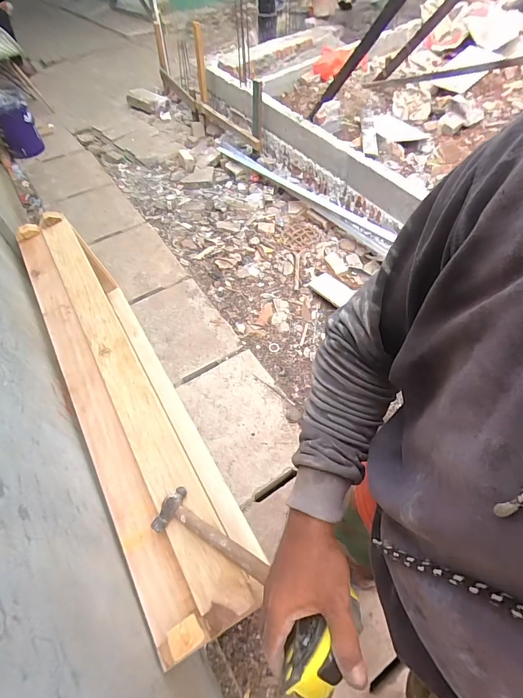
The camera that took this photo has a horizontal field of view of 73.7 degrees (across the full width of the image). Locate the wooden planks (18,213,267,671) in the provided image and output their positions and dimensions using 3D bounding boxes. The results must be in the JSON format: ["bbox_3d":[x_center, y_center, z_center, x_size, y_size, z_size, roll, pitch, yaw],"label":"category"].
[{"bbox_3d":[-0.474,0.154,1.220,0.263,0.511,1.569,-28,59,-18],"label":"wooden planks"}]

